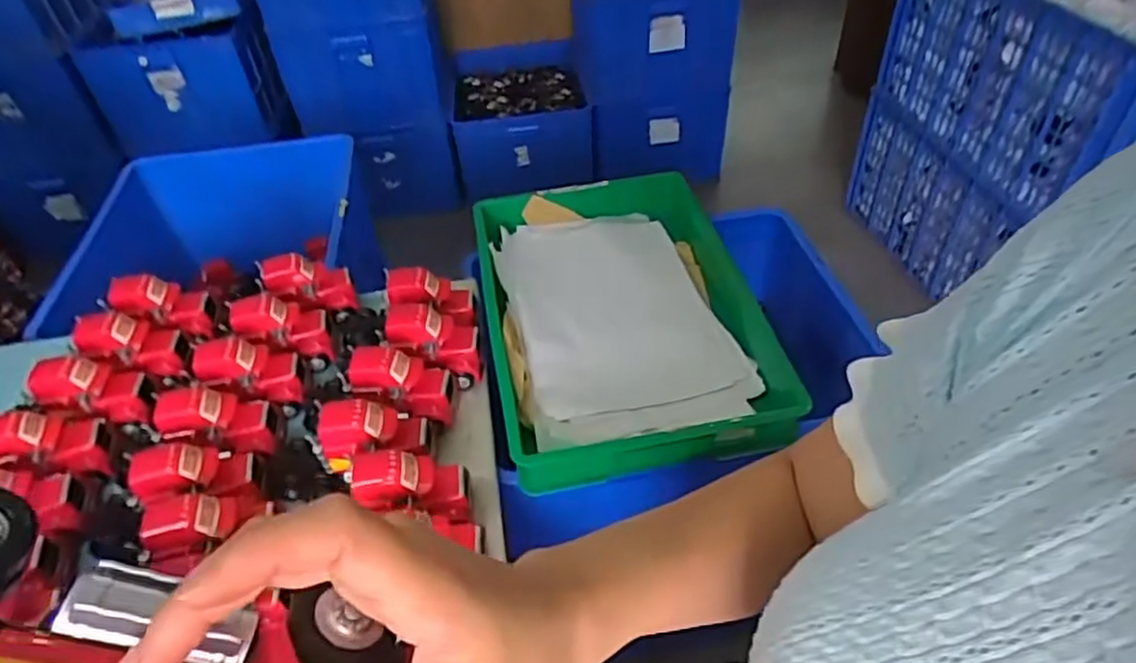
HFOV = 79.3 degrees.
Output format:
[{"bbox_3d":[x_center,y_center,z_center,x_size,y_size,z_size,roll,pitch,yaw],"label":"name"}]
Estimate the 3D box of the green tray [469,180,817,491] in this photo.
[{"bbox_3d":[0.081,-0.036,1.006,0.384,0.077,0.543,-10,45,-5],"label":"green tray"}]

